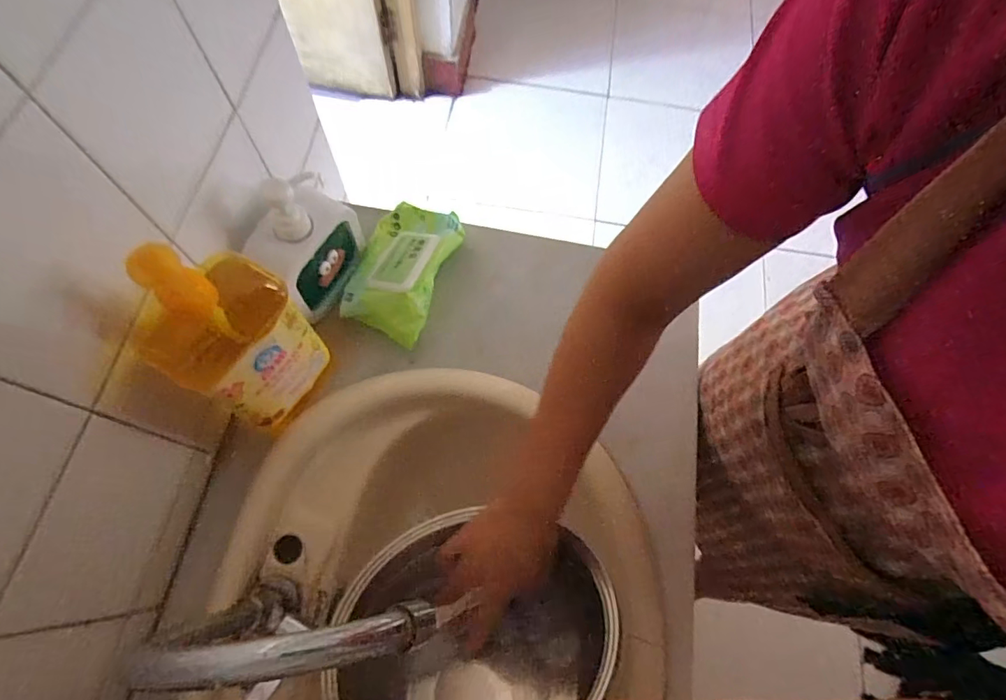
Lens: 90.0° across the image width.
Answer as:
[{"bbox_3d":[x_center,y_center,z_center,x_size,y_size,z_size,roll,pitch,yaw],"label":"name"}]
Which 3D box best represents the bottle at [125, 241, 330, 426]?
[{"bbox_3d":[-0.231,-0.011,0.437,0.068,0.220,0.114,26,70,7],"label":"bottle"}]

